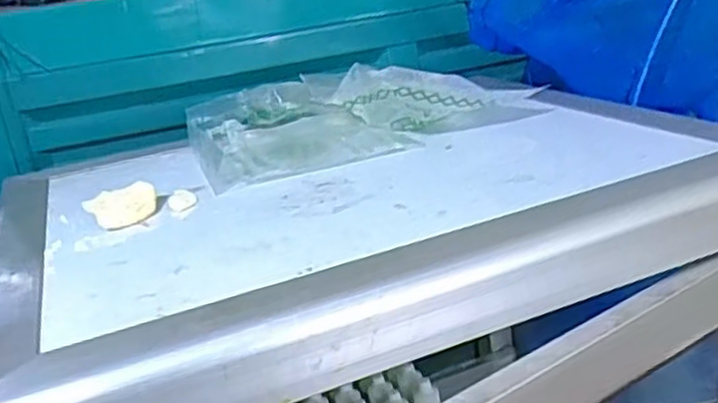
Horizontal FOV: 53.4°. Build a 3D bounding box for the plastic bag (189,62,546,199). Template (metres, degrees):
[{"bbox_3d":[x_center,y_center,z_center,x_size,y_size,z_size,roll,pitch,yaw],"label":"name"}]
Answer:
[{"bbox_3d":[-0.001,-0.061,0.446,0.203,0.034,0.123,-13,22,-15],"label":"plastic bag"}]

